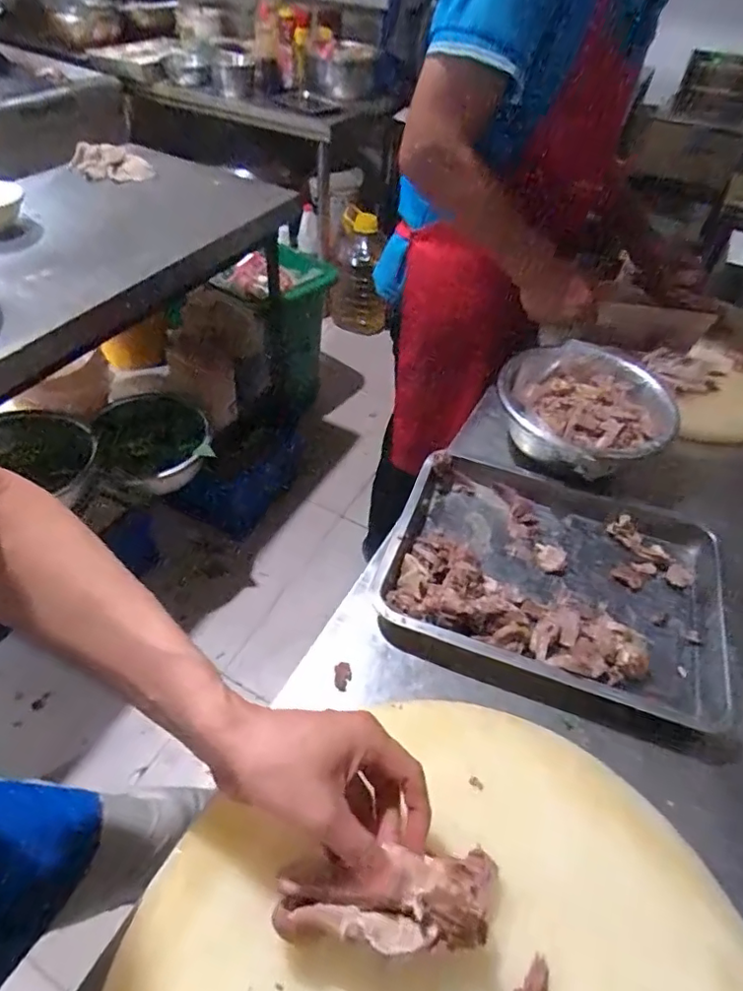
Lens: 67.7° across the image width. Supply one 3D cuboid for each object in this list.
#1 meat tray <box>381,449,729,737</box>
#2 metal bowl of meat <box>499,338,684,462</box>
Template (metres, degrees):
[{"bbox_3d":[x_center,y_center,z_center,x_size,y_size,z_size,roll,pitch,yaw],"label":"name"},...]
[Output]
[{"bbox_3d":[0.216,0.094,0.666,0.377,0.058,0.283,18,49,12],"label":"meat tray"},{"bbox_3d":[0.303,-0.125,0.805,0.232,0.076,0.224,2,48,-2],"label":"metal bowl of meat"}]

